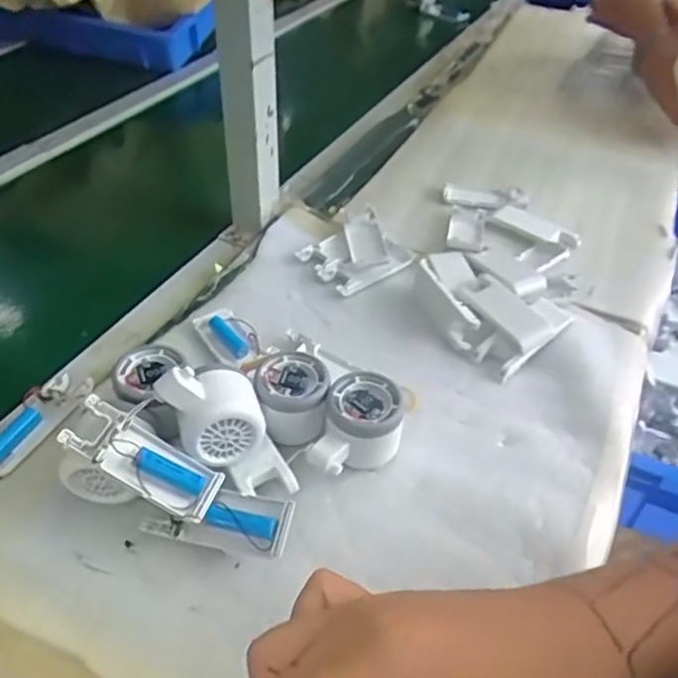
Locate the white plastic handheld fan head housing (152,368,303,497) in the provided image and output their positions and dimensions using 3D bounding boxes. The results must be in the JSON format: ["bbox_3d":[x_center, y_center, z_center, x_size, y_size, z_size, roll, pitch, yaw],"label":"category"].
[{"bbox_3d":[-0.077,0.062,0.458,0.045,0.119,0.056,-22,23,42],"label":"white plastic handheld fan head housing"}]

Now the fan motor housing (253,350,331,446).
[{"bbox_3d":[-0.038,0.051,0.503,0.057,0.051,0.064,7,43,3],"label":"fan motor housing"}]

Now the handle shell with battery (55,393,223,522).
[{"bbox_3d":[-0.129,0.080,0.430,0.104,0.019,0.039,35,44,-8],"label":"handle shell with battery"}]

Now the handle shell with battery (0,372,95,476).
[{"bbox_3d":[-0.238,0.064,0.499,0.047,0.018,0.100,20,45,16],"label":"handle shell with battery"}]

